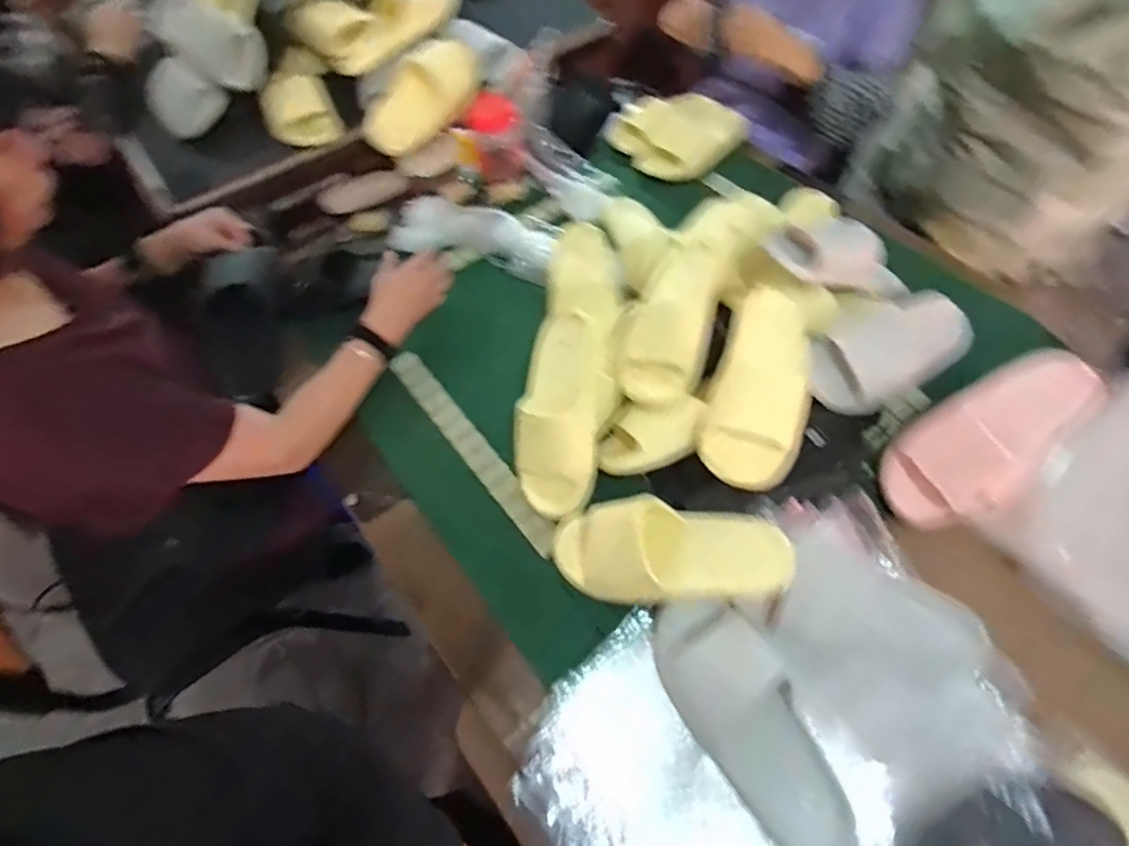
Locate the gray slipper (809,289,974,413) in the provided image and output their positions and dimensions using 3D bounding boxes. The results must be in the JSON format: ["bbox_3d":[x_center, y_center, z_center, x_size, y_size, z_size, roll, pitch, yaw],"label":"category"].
[{"bbox_3d":[0.423,-0.103,0.779,0.245,0.069,0.108,-26,60,-12],"label":"gray slipper"}]

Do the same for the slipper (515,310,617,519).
[{"bbox_3d":[-0.002,-0.015,0.776,0.114,0.066,0.264,3,74,6],"label":"slipper"}]

